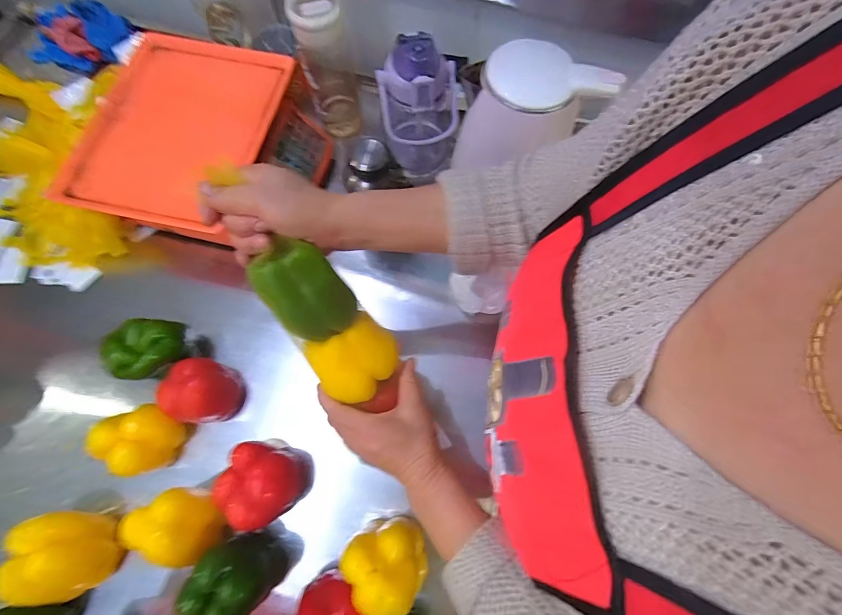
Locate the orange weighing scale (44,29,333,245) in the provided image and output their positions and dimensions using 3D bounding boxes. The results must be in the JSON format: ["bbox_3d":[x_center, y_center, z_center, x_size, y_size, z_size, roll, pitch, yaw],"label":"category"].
[{"bbox_3d":[-0.306,-0.237,0.566,0.291,0.105,0.315,14,72,4],"label":"orange weighing scale"}]

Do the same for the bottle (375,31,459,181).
[{"bbox_3d":[-0.003,-0.286,0.568,0.105,0.218,0.095,-10,72,-4],"label":"bottle"}]

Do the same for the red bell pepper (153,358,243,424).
[{"bbox_3d":[-0.274,0.106,0.471,0.069,0.074,0.077,15,72,5],"label":"red bell pepper"}]

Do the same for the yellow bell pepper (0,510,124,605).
[{"bbox_3d":[-0.403,0.279,0.418,0.093,0.090,0.071,27,73,8],"label":"yellow bell pepper"}]

